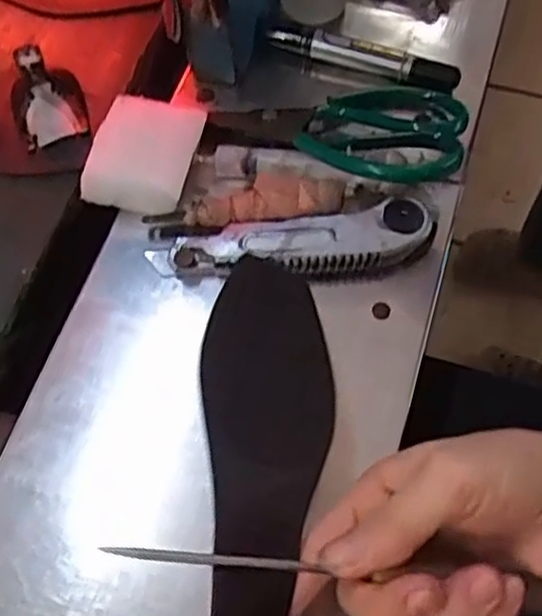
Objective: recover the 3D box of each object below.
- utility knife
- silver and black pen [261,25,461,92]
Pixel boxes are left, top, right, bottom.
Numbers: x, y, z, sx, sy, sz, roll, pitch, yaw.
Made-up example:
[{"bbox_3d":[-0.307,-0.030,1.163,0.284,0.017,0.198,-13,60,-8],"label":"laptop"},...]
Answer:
[{"bbox_3d":[0.012,-0.036,0.425,0.161,0.022,0.037,-7,63,-1],"label":"utility knife"},{"bbox_3d":[0.059,-0.167,0.488,0.133,0.021,0.019,18,66,11],"label":"silver and black pen"}]

